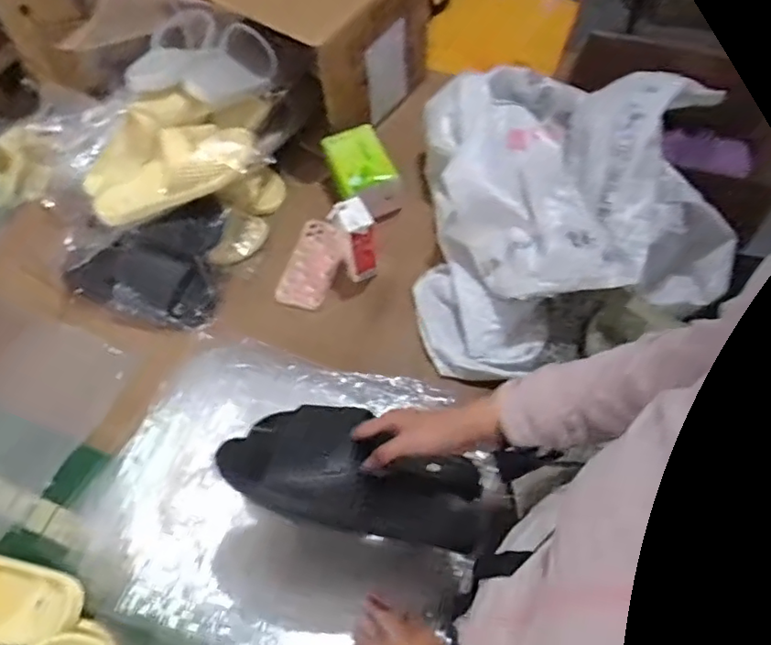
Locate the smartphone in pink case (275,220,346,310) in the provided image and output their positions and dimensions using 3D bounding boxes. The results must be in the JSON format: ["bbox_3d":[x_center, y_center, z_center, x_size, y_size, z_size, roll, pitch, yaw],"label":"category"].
[{"bbox_3d":[-0.119,-0.097,0.965,0.079,0.021,0.152,14,66,7],"label":"smartphone in pink case"}]

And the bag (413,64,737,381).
[{"bbox_3d":[0.247,-0.167,0.906,0.498,0.279,0.370,-24,60,-10],"label":"bag"}]

